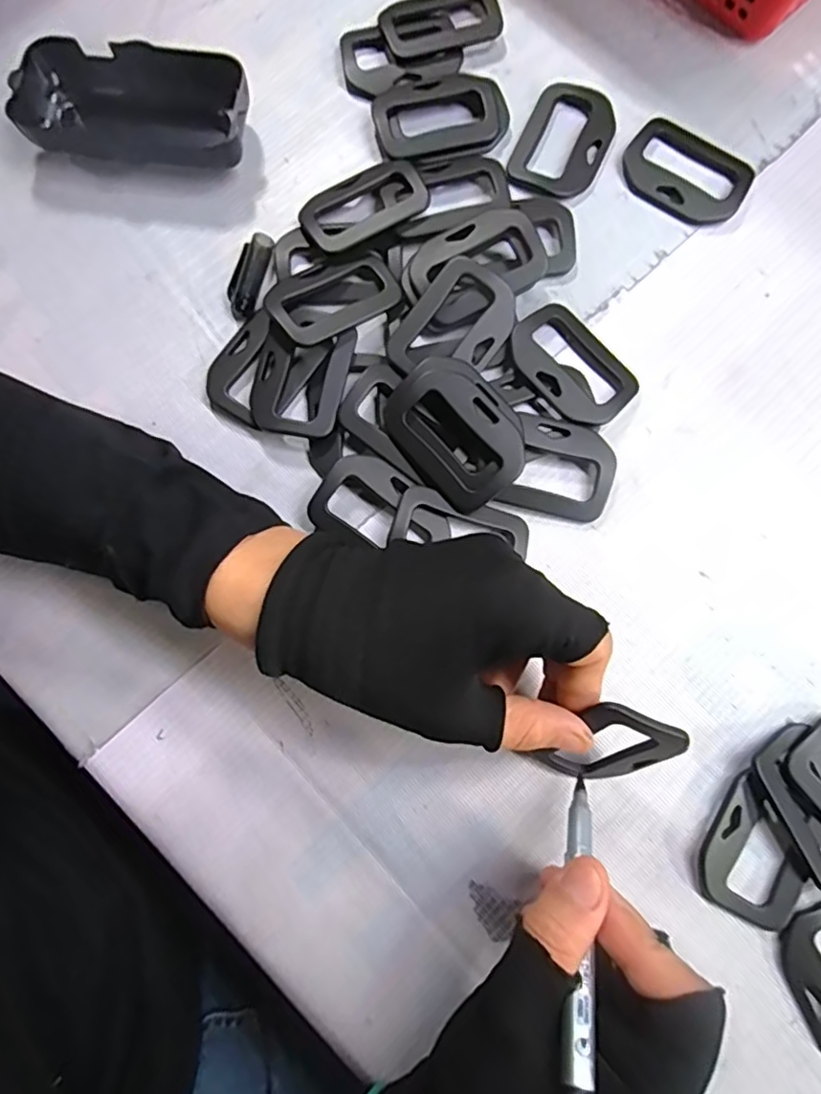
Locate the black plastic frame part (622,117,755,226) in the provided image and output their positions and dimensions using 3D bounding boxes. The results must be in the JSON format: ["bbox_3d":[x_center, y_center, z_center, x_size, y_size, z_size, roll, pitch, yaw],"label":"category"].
[{"bbox_3d":[0.137,-0.186,0.302,0.060,0.005,0.046,32,82,7],"label":"black plastic frame part"}]

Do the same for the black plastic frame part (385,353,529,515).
[{"bbox_3d":[0.019,-0.050,0.267,0.045,0.011,0.065,-38,81,-5],"label":"black plastic frame part"}]

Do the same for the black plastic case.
[{"bbox_3d":[-0.132,-0.217,0.301,0.109,0.025,0.048,9,80,3],"label":"black plastic case"}]

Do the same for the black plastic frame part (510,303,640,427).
[{"bbox_3d":[0.075,-0.084,0.282,0.042,0.011,0.060,-37,81,-5],"label":"black plastic frame part"}]

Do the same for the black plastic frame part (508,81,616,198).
[{"bbox_3d":[0.078,-0.204,0.306,0.043,0.005,0.062,25,82,6],"label":"black plastic frame part"}]

